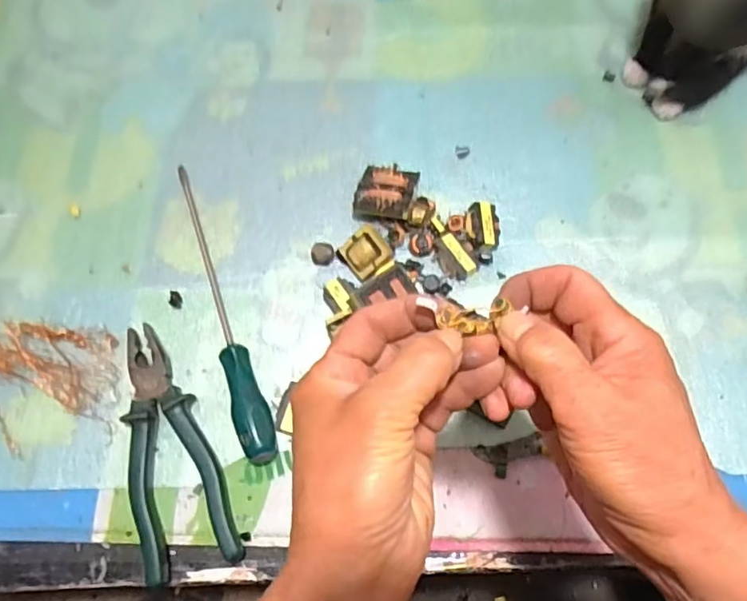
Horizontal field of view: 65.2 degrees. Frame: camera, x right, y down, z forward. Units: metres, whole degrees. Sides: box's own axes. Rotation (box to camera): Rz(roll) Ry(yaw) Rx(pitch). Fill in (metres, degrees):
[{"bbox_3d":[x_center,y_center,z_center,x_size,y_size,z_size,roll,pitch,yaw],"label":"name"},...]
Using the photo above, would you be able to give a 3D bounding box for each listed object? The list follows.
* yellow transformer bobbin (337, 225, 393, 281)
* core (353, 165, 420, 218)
[{"bbox_3d":[-0.006,-0.041,0.505,0.040,0.012,0.039,-44,86,13],"label":"yellow transformer bobbin"},{"bbox_3d":[0.012,-0.098,0.529,0.051,0.017,0.057,11,59,4],"label":"core"}]

